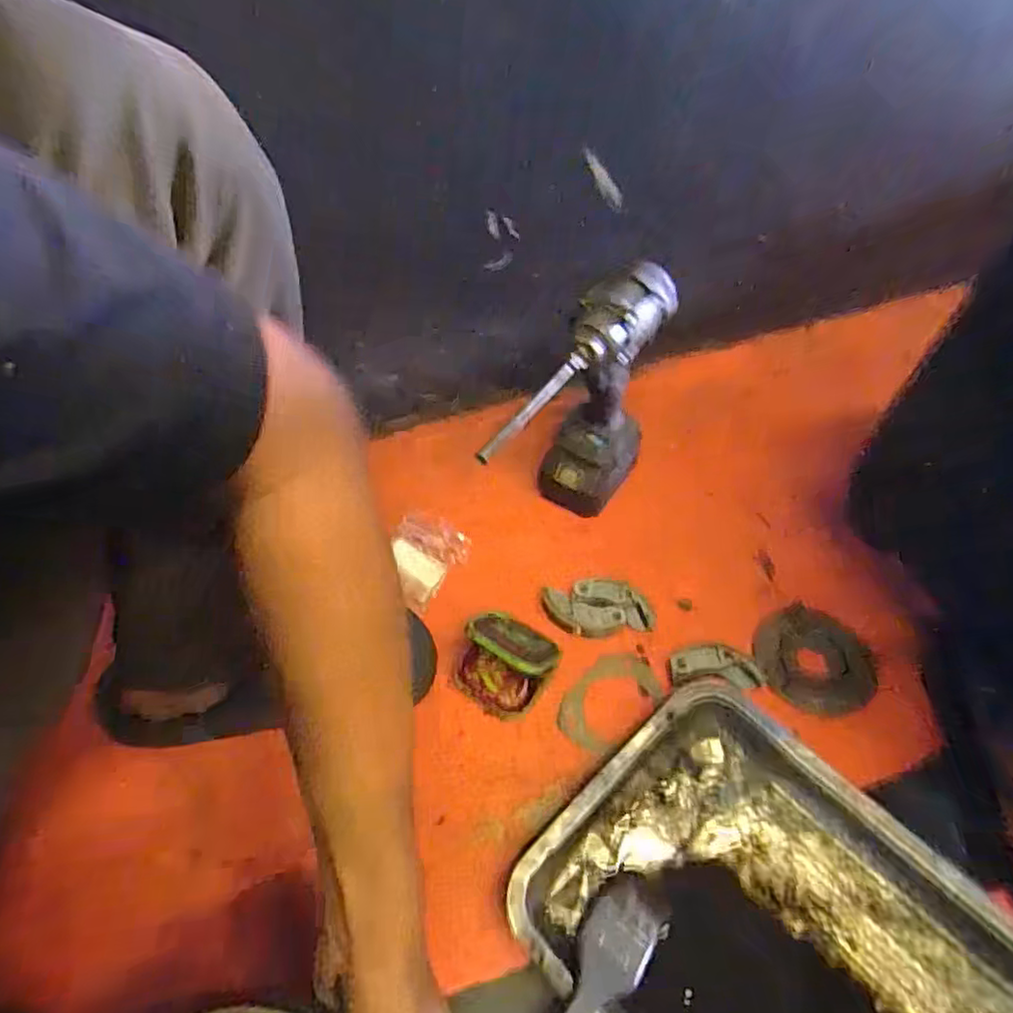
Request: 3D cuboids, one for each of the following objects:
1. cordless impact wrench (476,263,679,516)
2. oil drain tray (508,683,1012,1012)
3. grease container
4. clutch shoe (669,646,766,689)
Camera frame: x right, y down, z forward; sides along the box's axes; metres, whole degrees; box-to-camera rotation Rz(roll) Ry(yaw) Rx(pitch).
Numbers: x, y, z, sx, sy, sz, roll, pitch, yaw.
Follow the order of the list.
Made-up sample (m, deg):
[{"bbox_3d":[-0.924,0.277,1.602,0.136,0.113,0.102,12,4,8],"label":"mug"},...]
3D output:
[{"bbox_3d":[0.070,-0.075,0.629,0.084,0.246,0.235,25,55,19],"label":"cordless impact wrench"},{"bbox_3d":[0.197,0.318,0.429,0.262,0.043,0.350,-33,58,-24],"label":"oil drain tray"},{"bbox_3d":[0.001,0.136,0.569,0.080,0.080,0.077,0,50,0],"label":"grease container"},{"bbox_3d":[0.194,0.150,0.585,0.081,0.017,0.036,2,50,2],"label":"clutch shoe"}]

